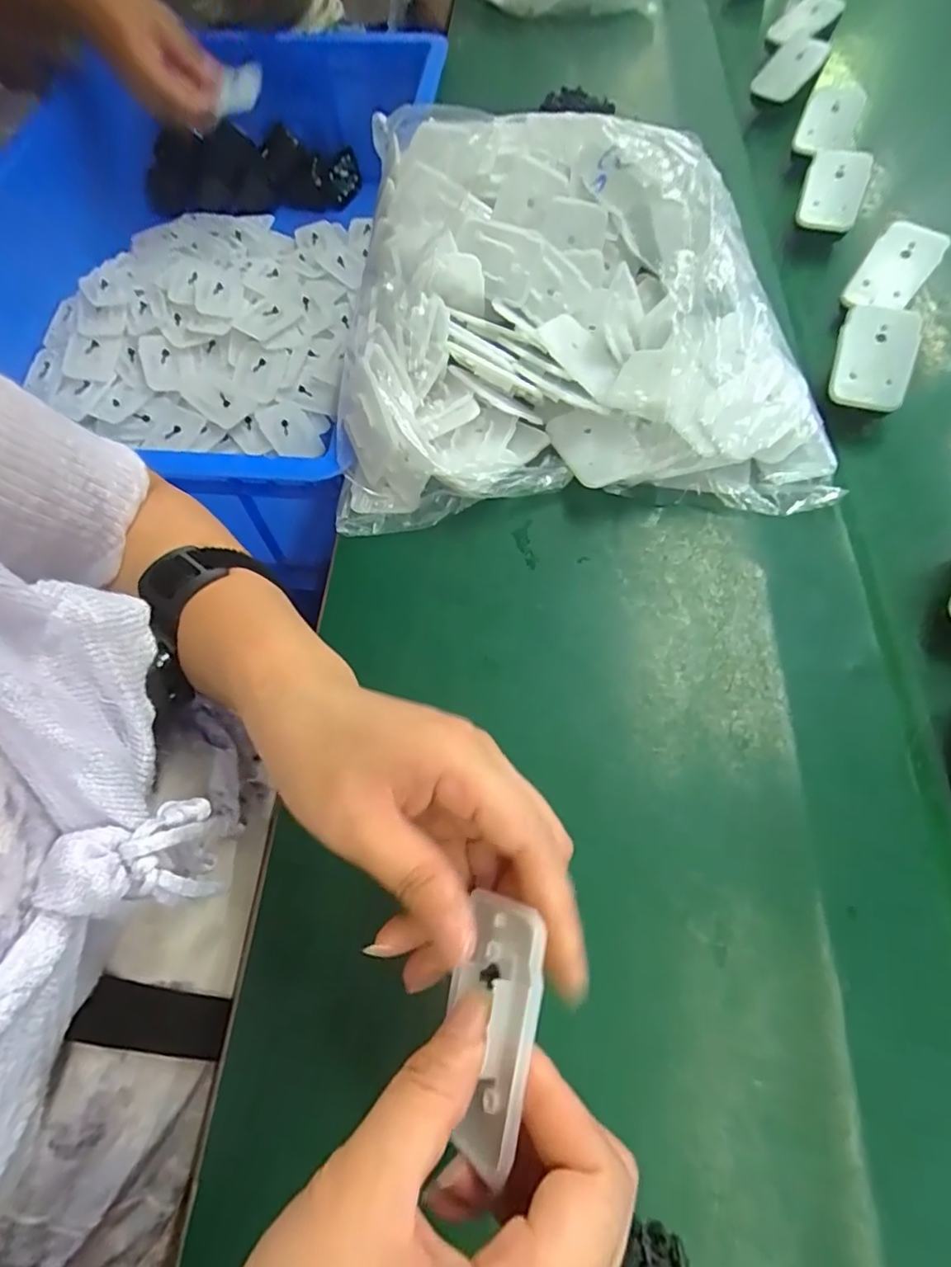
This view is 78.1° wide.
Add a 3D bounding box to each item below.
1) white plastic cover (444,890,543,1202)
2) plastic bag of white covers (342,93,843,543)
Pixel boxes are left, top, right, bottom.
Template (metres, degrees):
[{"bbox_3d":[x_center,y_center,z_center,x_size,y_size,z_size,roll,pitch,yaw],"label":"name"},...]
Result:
[{"bbox_3d":[0.004,0.119,0.178,0.006,0.037,0.068,23,70,-33],"label":"white plastic cover"},{"bbox_3d":[0.059,-0.223,0.381,0.289,0.096,0.304,-1,63,3],"label":"plastic bag of white covers"}]

